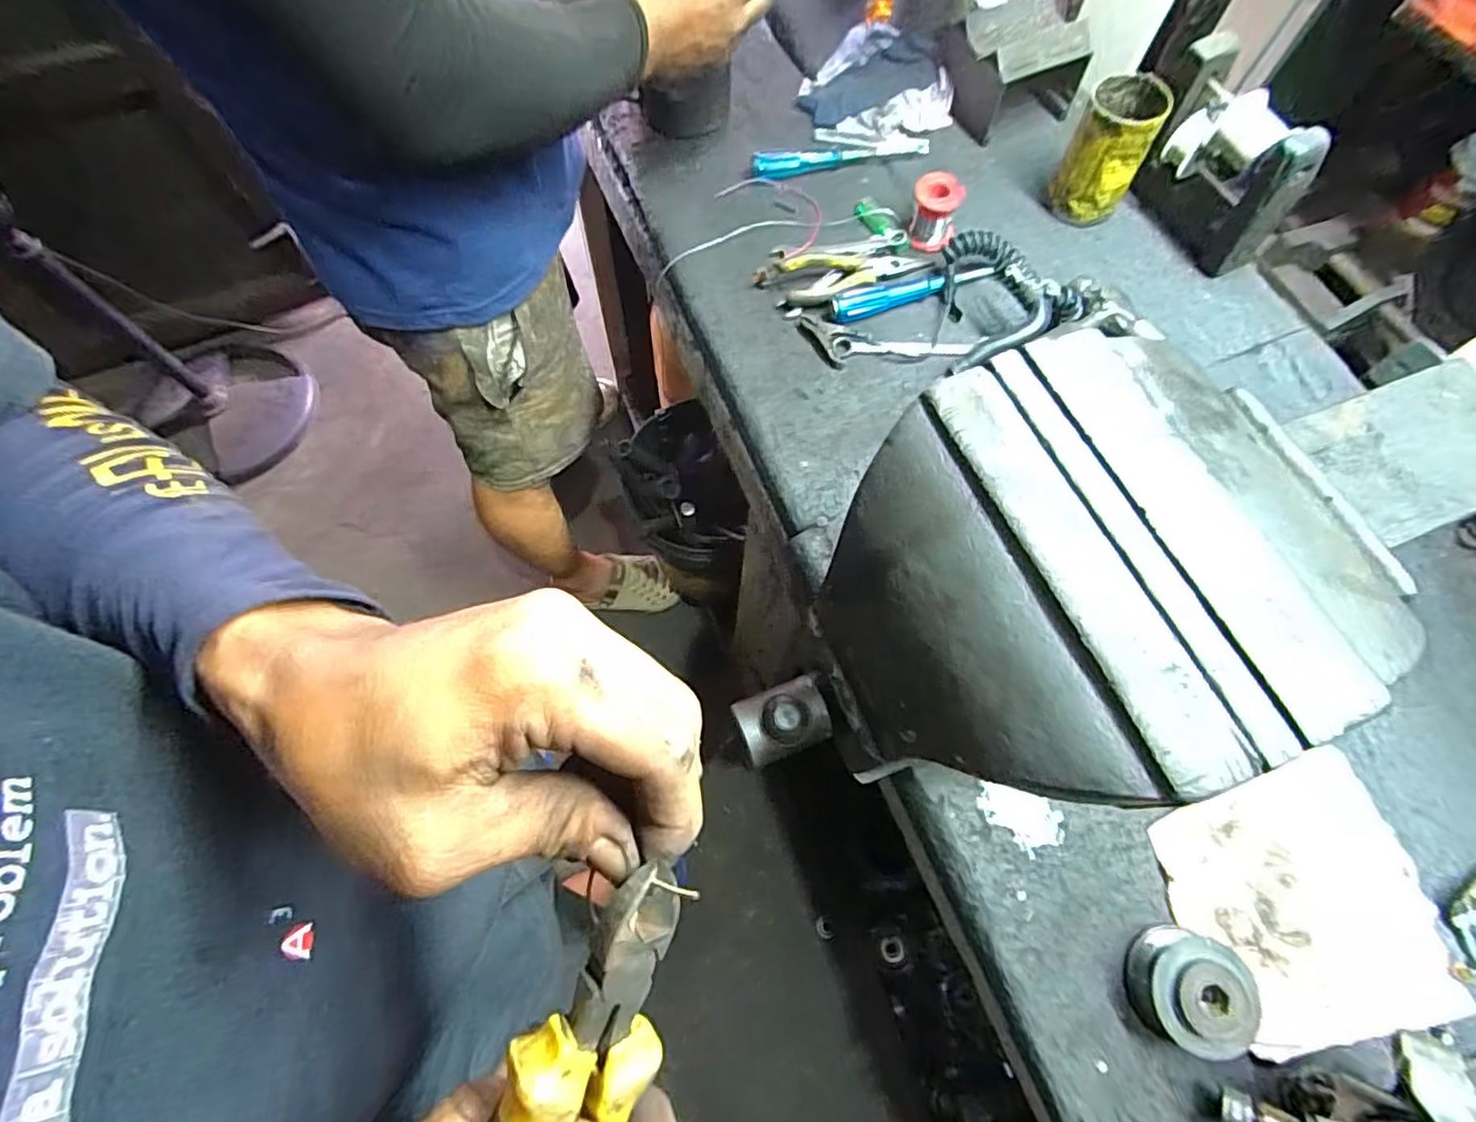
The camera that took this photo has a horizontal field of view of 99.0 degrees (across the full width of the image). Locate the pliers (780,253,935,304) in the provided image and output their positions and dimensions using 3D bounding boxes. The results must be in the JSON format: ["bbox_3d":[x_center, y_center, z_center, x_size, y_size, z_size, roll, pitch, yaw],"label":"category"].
[{"bbox_3d":[0.127,-0.299,0.660,0.154,0.014,0.056,-4,68,-1],"label":"pliers"}]

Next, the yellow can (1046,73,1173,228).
[{"bbox_3d":[0.384,-0.427,0.665,0.078,0.114,0.074,32,71,12],"label":"yellow can"}]

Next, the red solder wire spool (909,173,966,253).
[{"bbox_3d":[0.208,-0.371,0.669,0.049,0.055,0.050,0,68,0],"label":"red solder wire spool"}]

